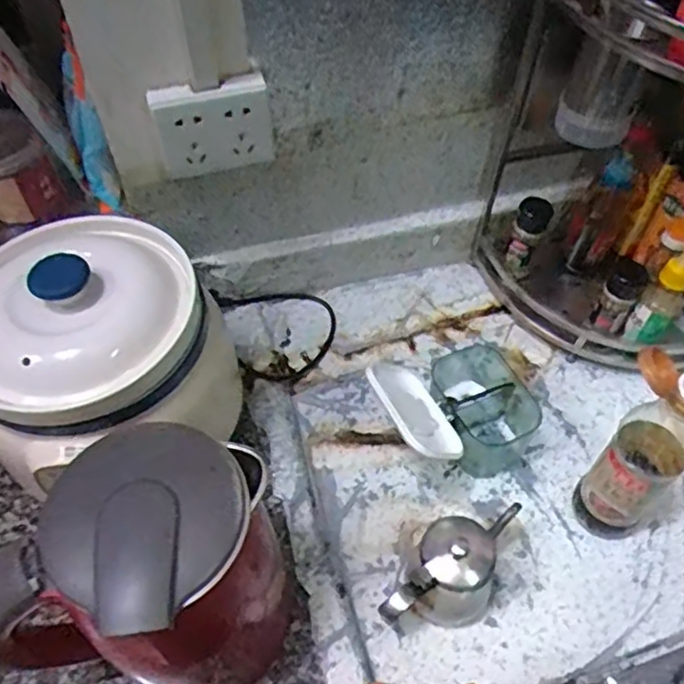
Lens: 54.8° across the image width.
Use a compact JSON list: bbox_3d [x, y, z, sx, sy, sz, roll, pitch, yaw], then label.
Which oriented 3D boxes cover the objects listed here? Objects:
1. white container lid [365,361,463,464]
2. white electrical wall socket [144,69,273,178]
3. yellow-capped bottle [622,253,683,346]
[{"bbox_3d":[0.068,0.068,0.644,0.082,0.014,0.112,8,42,-45],"label":"white container lid"},{"bbox_3d":[-0.121,-0.205,0.636,0.108,0.087,0.030,-11,54,-9],"label":"white electrical wall socket"},{"bbox_3d":[0.351,-0.046,0.721,0.043,0.119,0.041,34,60,23],"label":"yellow-capped bottle"}]

